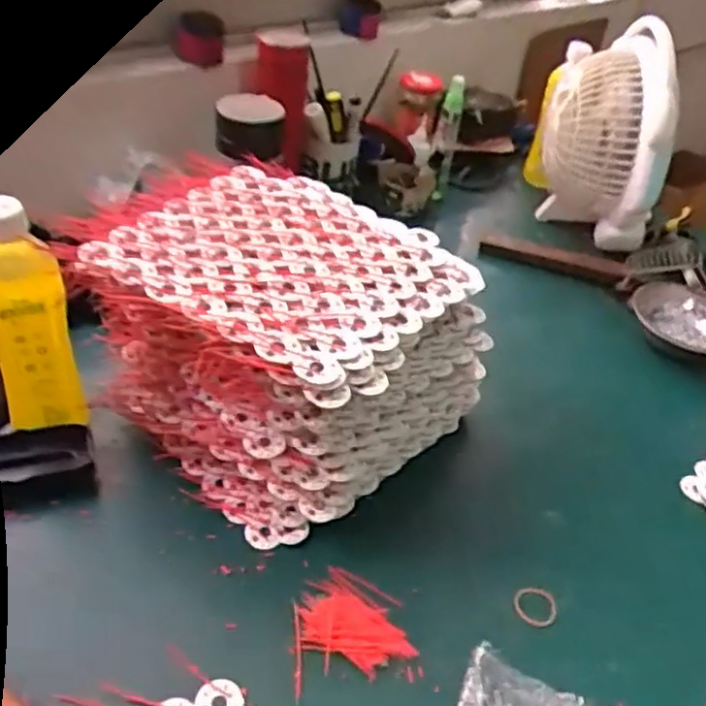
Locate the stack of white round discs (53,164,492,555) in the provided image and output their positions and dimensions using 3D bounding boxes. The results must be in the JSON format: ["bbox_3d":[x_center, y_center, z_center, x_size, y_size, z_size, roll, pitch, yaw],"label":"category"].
[{"bbox_3d":[-0.057,-0.017,0.621,0.279,0.189,0.256,30,44,23],"label":"stack of white round discs"}]

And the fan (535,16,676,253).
[{"bbox_3d":[0.340,-0.291,0.951,0.175,0.255,0.196,19,42,12],"label":"fan"}]

